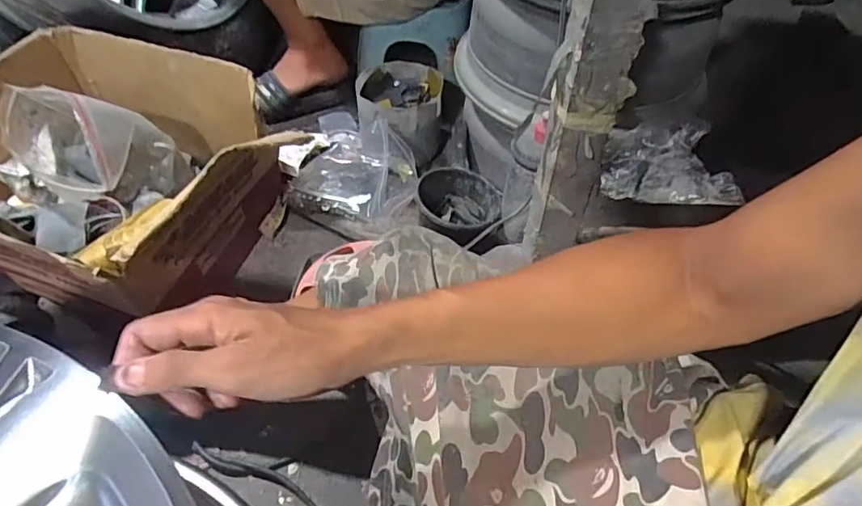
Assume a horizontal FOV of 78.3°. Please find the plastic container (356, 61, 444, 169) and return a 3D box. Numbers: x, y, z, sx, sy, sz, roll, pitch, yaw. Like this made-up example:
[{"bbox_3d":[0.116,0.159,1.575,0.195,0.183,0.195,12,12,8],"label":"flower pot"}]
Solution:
[{"bbox_3d":[-0.053,-0.244,0.947,0.149,0.120,0.147,-3,51,-5],"label":"plastic container"}]

